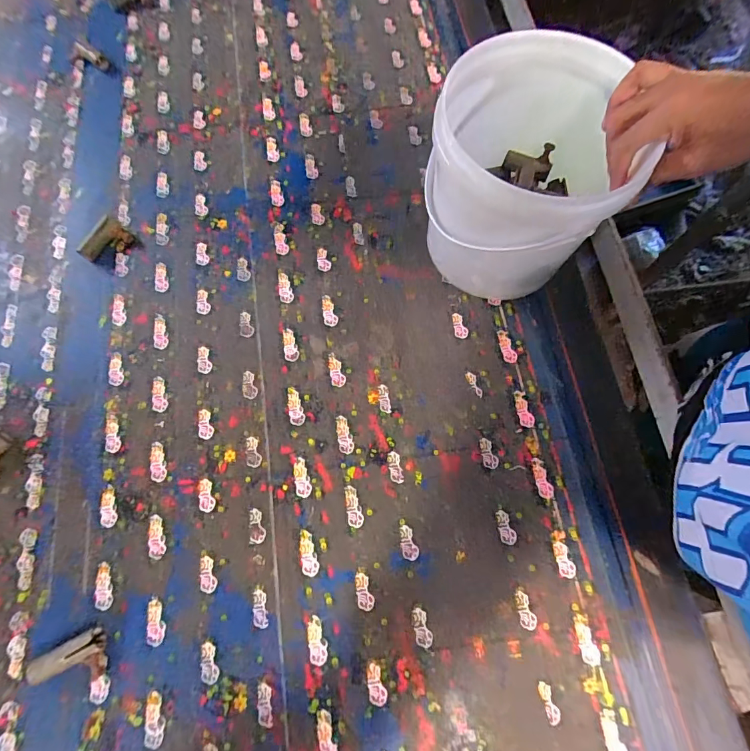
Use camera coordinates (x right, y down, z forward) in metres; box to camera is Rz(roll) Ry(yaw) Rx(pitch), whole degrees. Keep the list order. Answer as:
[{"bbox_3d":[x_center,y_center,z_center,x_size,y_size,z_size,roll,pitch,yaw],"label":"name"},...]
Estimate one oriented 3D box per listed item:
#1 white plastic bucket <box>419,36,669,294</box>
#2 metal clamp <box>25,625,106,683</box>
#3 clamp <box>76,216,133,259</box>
[{"bbox_3d":[0.160,-0.218,0.450,0.181,0.172,0.223,17,73,7],"label":"white plastic bucket"},{"bbox_3d":[-0.281,0.262,0.380,0.061,0.019,0.039,-18,72,-4],"label":"metal clamp"},{"bbox_3d":[-0.340,-0.168,0.525,0.035,0.024,0.058,35,76,12],"label":"clamp"}]

